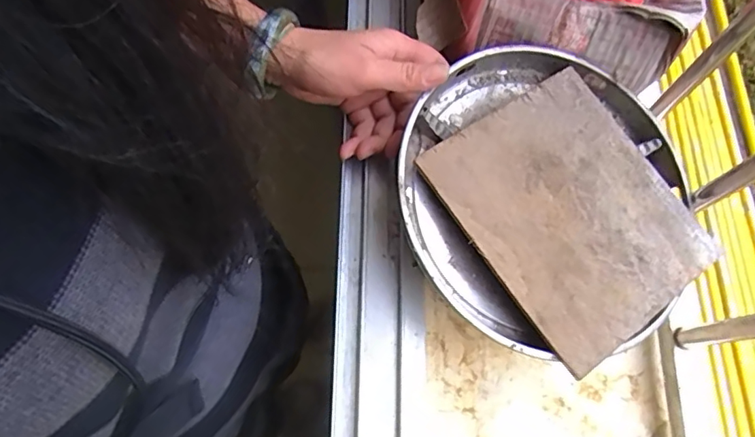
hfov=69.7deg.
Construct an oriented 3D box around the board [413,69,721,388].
[{"bbox_3d":[0.141,-0.008,0.393,0.160,0.010,0.180,-32,78,-21],"label":"board"}]

